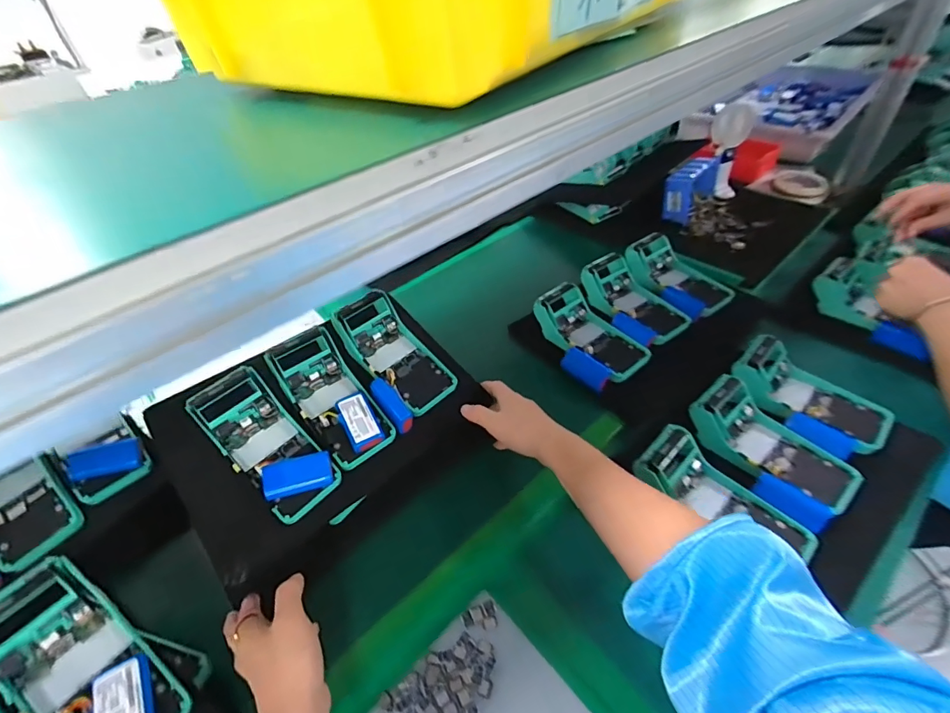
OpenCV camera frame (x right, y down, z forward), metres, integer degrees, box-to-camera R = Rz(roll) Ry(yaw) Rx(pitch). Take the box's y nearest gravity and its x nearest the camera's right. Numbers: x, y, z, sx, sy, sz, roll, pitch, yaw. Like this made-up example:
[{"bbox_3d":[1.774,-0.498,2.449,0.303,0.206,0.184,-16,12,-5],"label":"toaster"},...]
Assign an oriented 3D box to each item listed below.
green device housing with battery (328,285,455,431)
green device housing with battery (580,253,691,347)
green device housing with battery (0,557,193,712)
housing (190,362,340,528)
[{"bbox_3d":[-0.101,0.001,0.569,0.094,0.056,0.178,-28,70,-21],"label":"green device housing with battery"},{"bbox_3d":[0.244,-0.093,0.694,0.105,0.051,0.167,-27,47,-19],"label":"green device housing with battery"},{"bbox_3d":[-0.308,0.248,0.348,0.170,0.060,0.079,37,56,10],"label":"green device housing with battery"},{"bbox_3d":[-0.226,0.096,0.485,0.168,0.049,0.074,43,60,12],"label":"housing"}]

